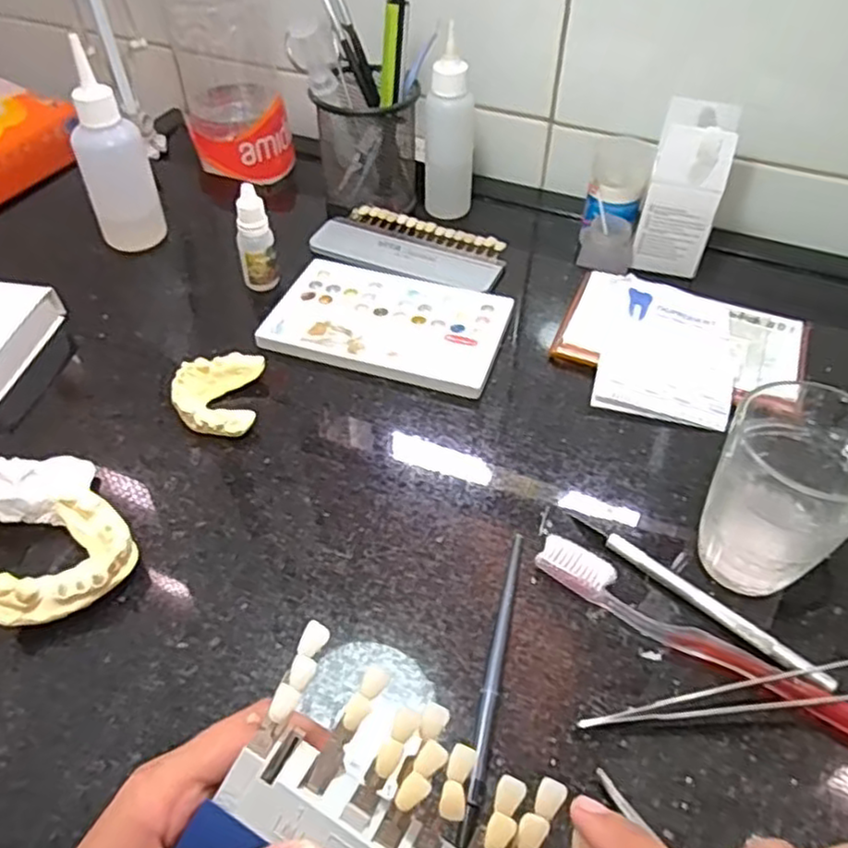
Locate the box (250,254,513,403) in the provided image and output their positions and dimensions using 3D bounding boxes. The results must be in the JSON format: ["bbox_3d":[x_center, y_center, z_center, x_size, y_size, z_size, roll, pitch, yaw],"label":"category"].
[{"bbox_3d":[-0.024,-0.070,0.477,0.155,0.010,0.099,15,50,12],"label":"box"}]

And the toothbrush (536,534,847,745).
[{"bbox_3d":[0.137,0.105,0.317,0.189,0.012,0.018,29,54,23],"label":"toothbrush"}]

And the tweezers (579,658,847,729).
[{"bbox_3d":[0.149,0.116,0.302,0.161,0.020,0.019,-6,49,-6],"label":"tweezers"}]

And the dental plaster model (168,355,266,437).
[{"bbox_3d":[-0.125,-0.018,0.422,0.049,0.022,0.058,-1,48,-1],"label":"dental plaster model"}]

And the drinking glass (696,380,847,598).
[{"bbox_3d":[0.170,0.033,0.329,0.066,0.091,0.075,30,55,24],"label":"drinking glass"}]

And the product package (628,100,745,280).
[{"bbox_3d":[0.199,-0.179,0.533,0.050,0.111,0.056,14,50,11],"label":"product package"}]

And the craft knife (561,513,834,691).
[{"bbox_3d":[0.131,0.082,0.338,0.134,0.012,0.011,36,57,27],"label":"craft knife"}]

